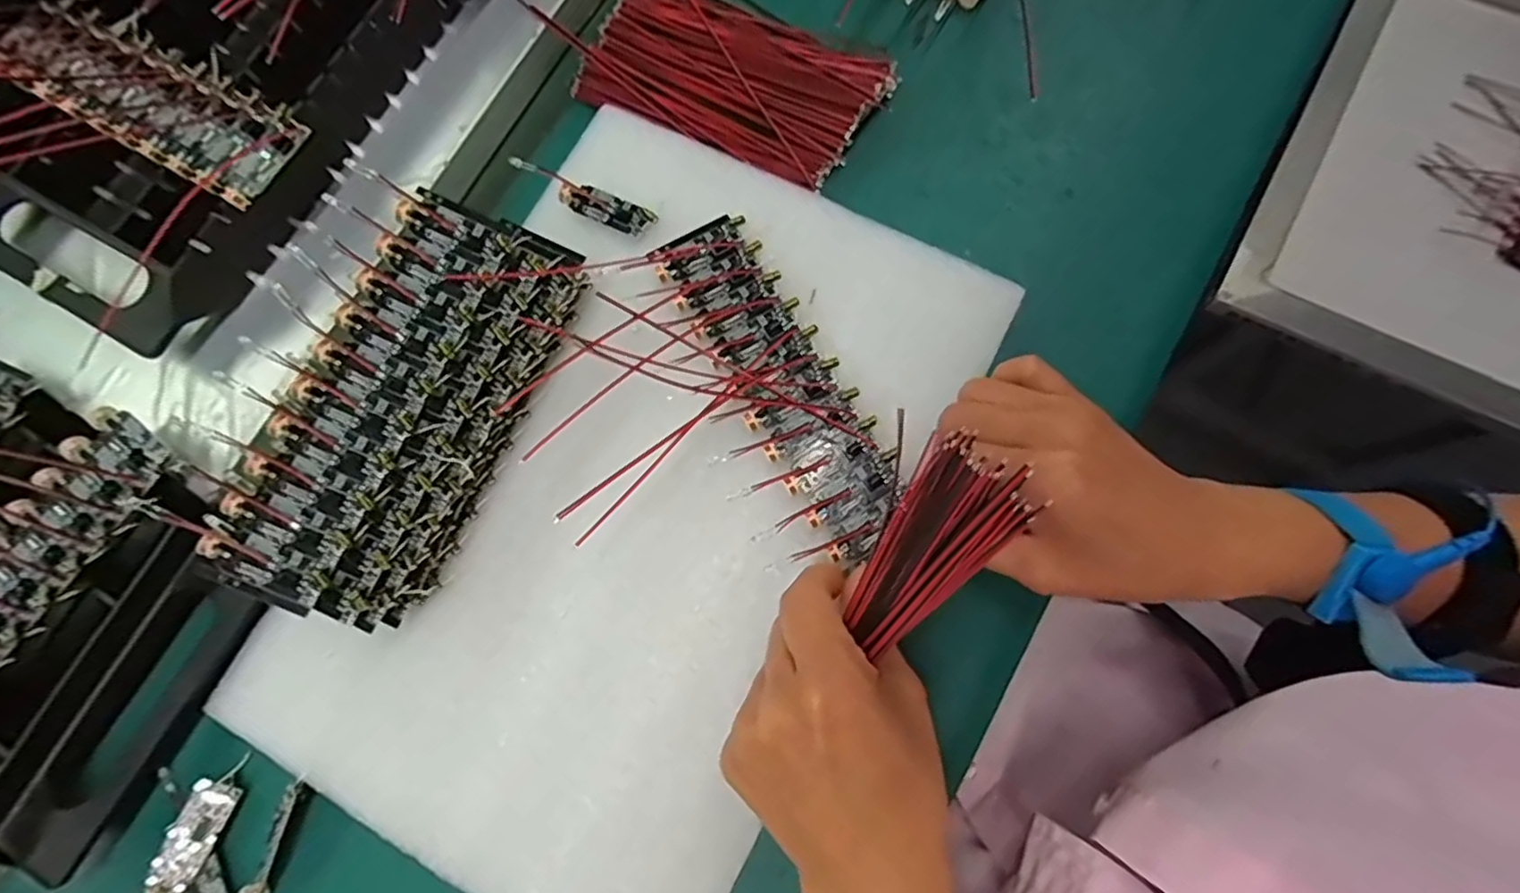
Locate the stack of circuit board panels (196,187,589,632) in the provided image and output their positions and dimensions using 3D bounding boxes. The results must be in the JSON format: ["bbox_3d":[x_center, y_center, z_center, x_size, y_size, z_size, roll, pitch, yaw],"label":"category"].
[{"bbox_3d":[-0.137,-0.018,0.268,0.073,0.025,0.166,25,80,-10],"label":"stack of circuit board panels"}]

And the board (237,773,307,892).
[{"bbox_3d":[-0.189,0.154,0.263,0.008,0.009,0.049,16,78,4],"label":"board"}]

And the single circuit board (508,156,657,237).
[{"bbox_3d":[-0.081,-0.116,0.307,0.070,0.006,0.016,25,79,6],"label":"single circuit board"}]

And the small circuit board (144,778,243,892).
[{"bbox_3d":[-0.221,0.153,0.261,0.016,0.004,0.042,25,66,-13],"label":"small circuit board"}]

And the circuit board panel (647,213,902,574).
[{"bbox_3d":[0.009,-0.030,0.285,0.044,0.012,0.157,-30,79,-6],"label":"circuit board panel"}]

